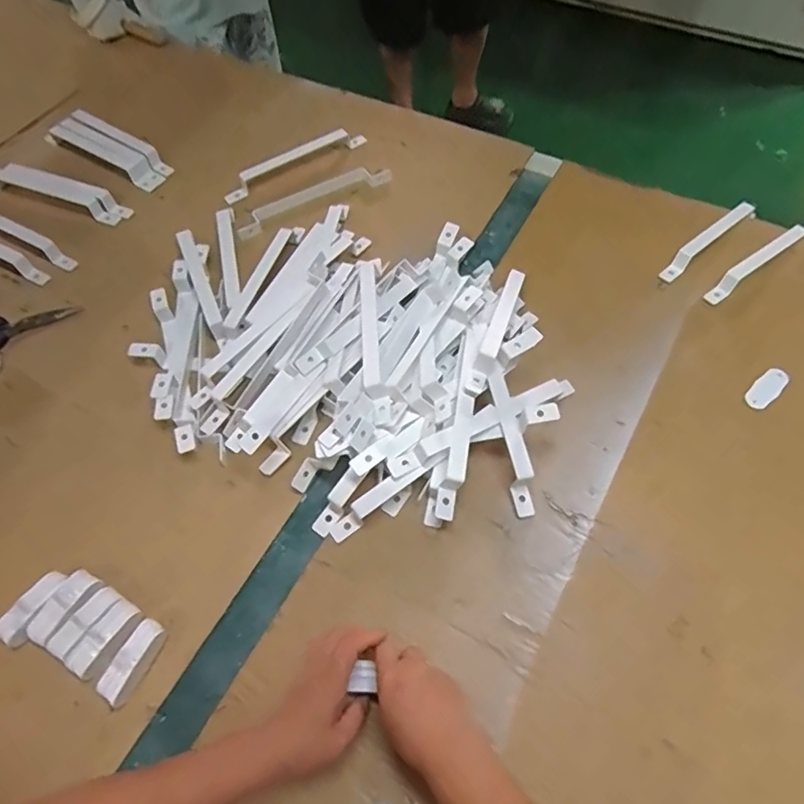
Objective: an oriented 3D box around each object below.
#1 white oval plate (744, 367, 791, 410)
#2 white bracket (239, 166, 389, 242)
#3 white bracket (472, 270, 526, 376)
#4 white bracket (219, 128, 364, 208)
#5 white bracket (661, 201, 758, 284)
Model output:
[{"bbox_3d":[0.465,-0.018,0.714,0.075,0.004,0.032,-38,66,-19],"label":"white oval plate"},{"bbox_3d":[-0.142,-0.330,0.906,0.262,0.019,0.038,-28,63,-14],"label":"white bracket"},{"bbox_3d":[0.127,-0.108,0.710,0.022,0.025,0.202,17,47,11],"label":"white bracket"},{"bbox_3d":[-0.179,-0.403,0.941,0.261,0.039,0.029,-33,64,-16],"label":"white bracket"},{"bbox_3d":[0.458,-0.248,0.831,0.217,0.027,0.022,-39,66,-19],"label":"white bracket"}]

